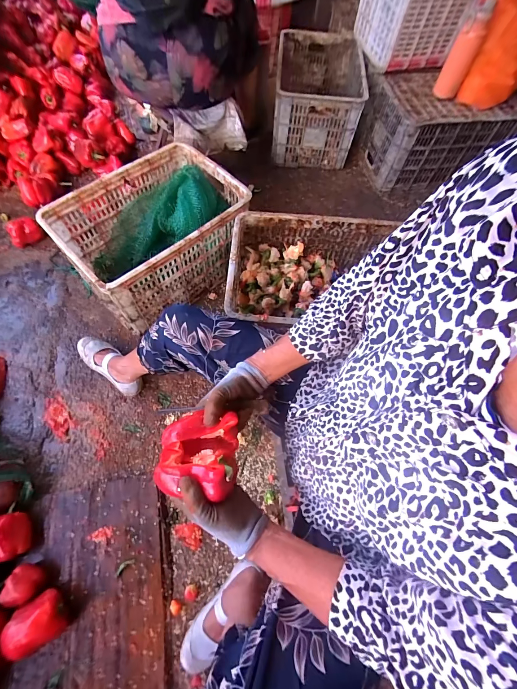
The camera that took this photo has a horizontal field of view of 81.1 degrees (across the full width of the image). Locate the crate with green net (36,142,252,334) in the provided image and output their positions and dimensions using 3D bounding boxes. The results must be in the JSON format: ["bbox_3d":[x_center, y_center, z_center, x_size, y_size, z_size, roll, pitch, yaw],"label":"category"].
[{"bbox_3d":[-0.320,-0.339,0.991,0.513,0.287,0.354,-40,72,-19],"label":"crate with green net"}]

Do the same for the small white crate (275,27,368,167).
[{"bbox_3d":[0.262,-1.134,1.400,0.352,0.312,0.577,5,64,0],"label":"small white crate"}]

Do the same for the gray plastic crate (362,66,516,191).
[{"bbox_3d":[0.742,-0.941,1.309,0.515,0.278,0.398,-10,65,-8],"label":"gray plastic crate"}]

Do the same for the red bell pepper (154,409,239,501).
[{"bbox_3d":[-0.085,0.156,0.433,0.105,0.061,0.108,3,64,-1],"label":"red bell pepper"}]

